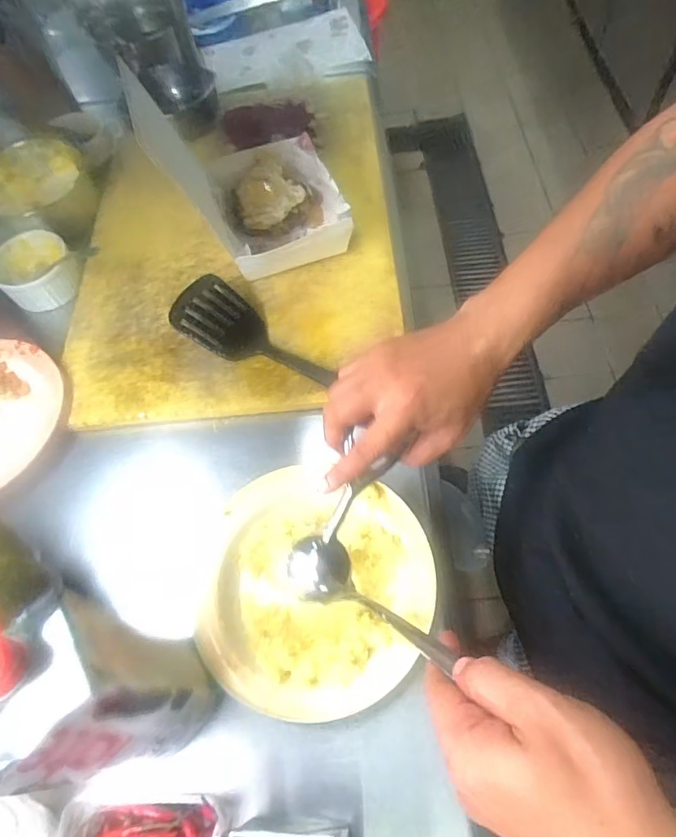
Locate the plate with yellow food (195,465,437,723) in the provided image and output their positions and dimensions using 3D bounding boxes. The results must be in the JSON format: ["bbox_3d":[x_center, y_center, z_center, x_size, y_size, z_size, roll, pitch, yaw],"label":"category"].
[{"bbox_3d":[-0.019,0.143,0.438,0.190,0.025,0.194,9,62,11],"label":"plate with yellow food"}]

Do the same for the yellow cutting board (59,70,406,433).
[{"bbox_3d":[-0.133,-0.277,0.694,0.405,0.040,0.616,-6,61,3],"label":"yellow cutting board"}]

